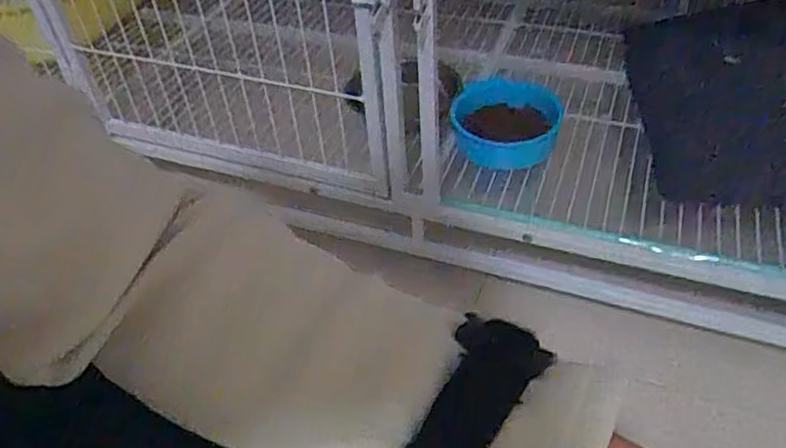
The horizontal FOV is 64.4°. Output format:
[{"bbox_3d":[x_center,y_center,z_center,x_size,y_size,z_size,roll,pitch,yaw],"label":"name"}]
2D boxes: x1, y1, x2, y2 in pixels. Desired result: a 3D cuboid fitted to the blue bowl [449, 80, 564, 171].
[{"bbox_3d":[0.136,-0.129,0.771,0.134,0.051,0.126,-3,45,3],"label":"blue bowl"}]

